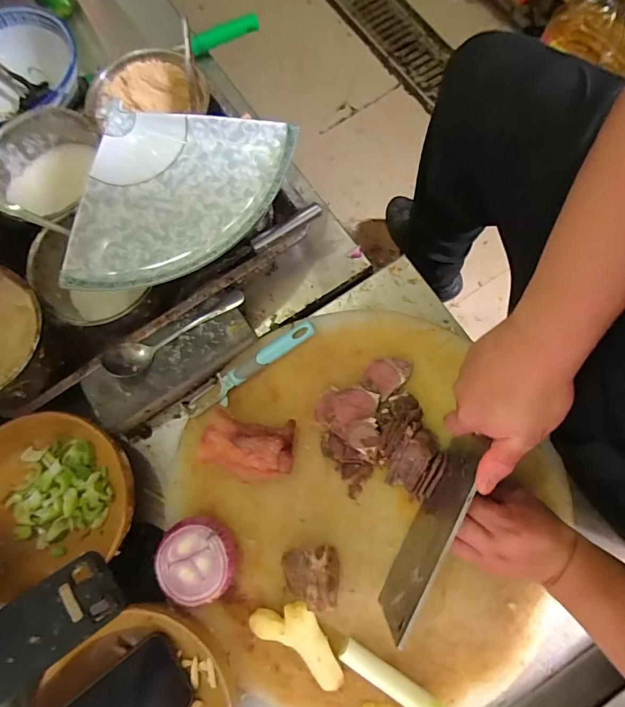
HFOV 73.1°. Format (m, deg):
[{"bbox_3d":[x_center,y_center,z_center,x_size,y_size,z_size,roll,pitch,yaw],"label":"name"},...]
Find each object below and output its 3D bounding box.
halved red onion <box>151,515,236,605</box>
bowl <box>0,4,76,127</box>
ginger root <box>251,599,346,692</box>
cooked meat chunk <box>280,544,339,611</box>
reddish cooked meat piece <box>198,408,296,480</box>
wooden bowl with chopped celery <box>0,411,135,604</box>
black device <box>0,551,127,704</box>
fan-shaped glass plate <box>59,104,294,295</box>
[{"bbox_3d":[-0.119,0.212,0.438,0.075,0.039,0.077,-1,77,3],"label":"halved red onion"},{"bbox_3d":[-0.413,-0.380,0.590,0.188,0.070,0.166,-34,77,-4],"label":"bowl"},{"bbox_3d":[-0.010,0.281,0.421,0.100,0.026,0.047,32,81,10],"label":"ginger root"},{"bbox_3d":[-0.002,0.220,0.426,0.058,0.052,0.052,11,78,6],"label":"cooked meat chunk"},{"bbox_3d":[-0.068,0.100,0.458,0.093,0.044,0.063,8,78,5],"label":"reddish cooked meat piece"},{"bbox_3d":[-0.295,0.155,0.459,0.178,0.054,0.163,-1,77,3],"label":"wooden bowl with chopped celery"},{"bbox_3d":[-0.238,0.240,0.379,0.118,0.012,0.064,-30,81,-31],"label":"black device"},{"bbox_3d":[-0.150,-0.165,0.464,0.215,0.027,0.222,12,78,6],"label":"fan-shaped glass plate"}]

